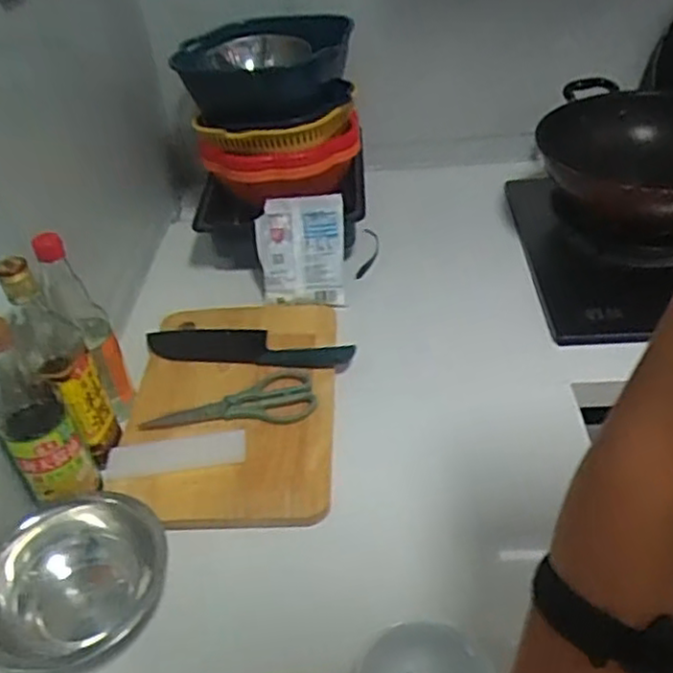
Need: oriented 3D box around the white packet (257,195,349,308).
[{"bbox_3d":[-0.049,-0.120,0.981,0.118,0.149,0.024,-3,1,8],"label":"white packet"}]

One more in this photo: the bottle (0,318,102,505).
[{"bbox_3d":[-0.292,0.072,0.663,0.068,0.198,0.064,-27,43,-24],"label":"bottle"}]

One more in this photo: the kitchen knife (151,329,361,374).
[{"bbox_3d":[-0.119,0.013,0.902,0.285,0.020,0.075,2,34,16],"label":"kitchen knife"}]

